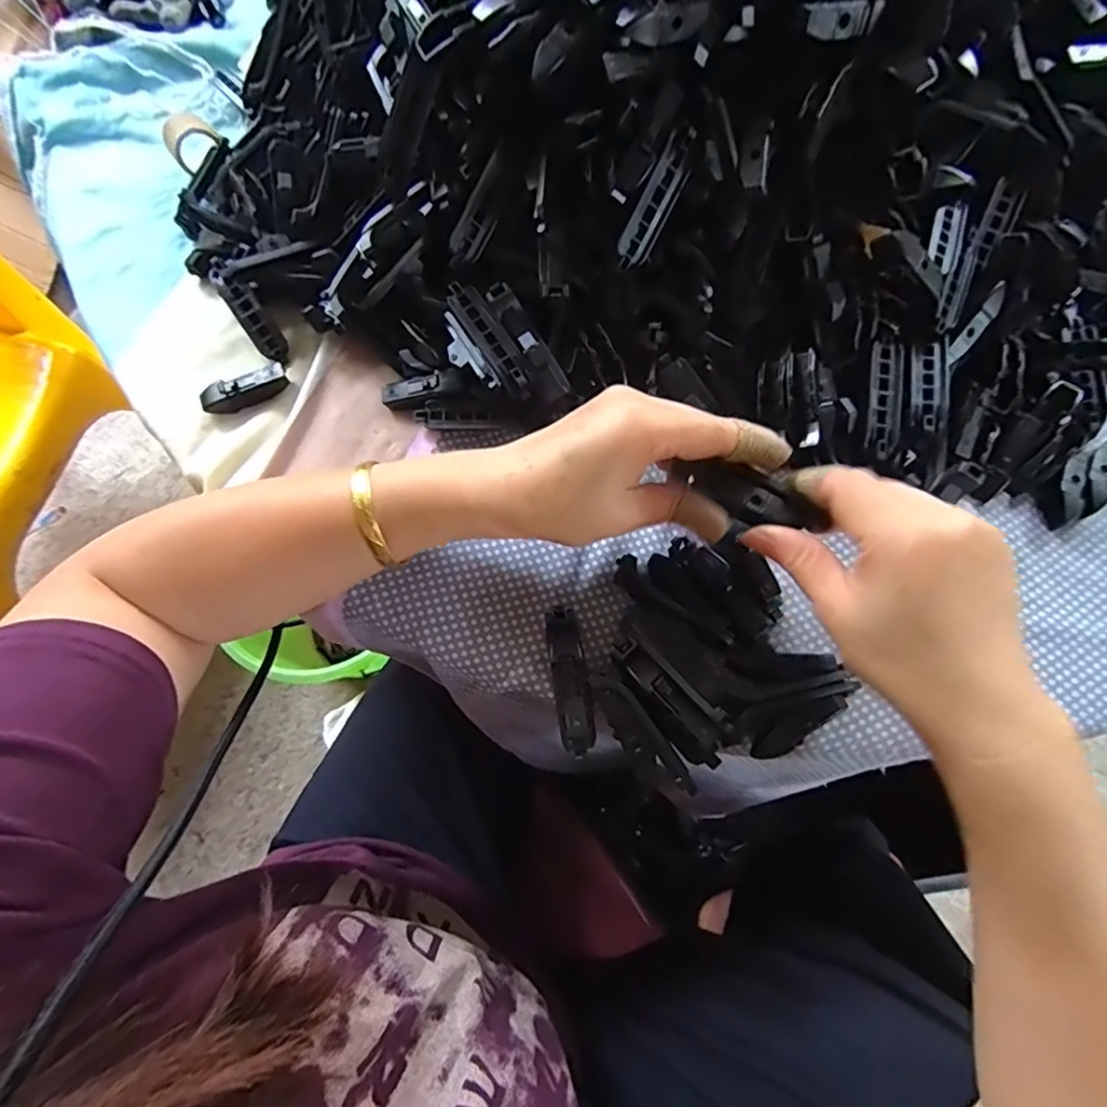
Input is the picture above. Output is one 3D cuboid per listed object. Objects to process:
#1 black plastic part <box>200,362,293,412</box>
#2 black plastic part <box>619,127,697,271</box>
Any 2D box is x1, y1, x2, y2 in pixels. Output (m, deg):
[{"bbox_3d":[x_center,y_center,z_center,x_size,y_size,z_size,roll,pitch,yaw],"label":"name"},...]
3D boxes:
[{"bbox_3d":[-0.189,-0.100,0.341,0.051,0.009,0.016,-15,71,-4],"label":"black plastic part"},{"bbox_3d":[0.055,-0.185,0.297,0.016,0.016,0.067,31,108,11],"label":"black plastic part"}]

